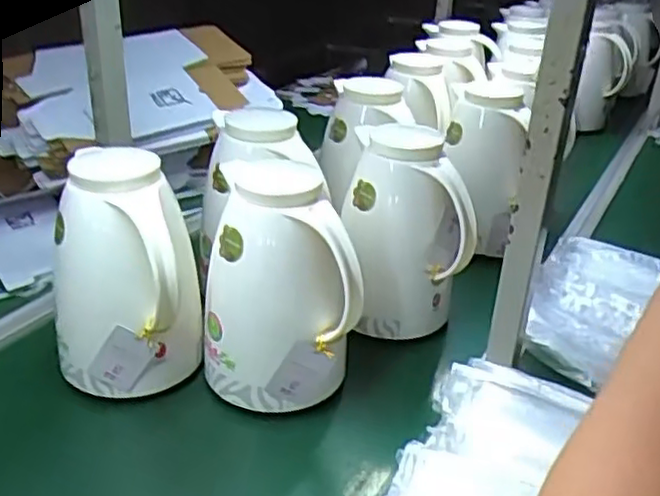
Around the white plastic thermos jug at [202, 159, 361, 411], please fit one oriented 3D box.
[{"bbox_3d":[-0.059,0.050,0.747,0.155,0.251,0.148,-5,29,-13],"label":"white plastic thermos jug"}]

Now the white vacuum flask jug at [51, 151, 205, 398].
[{"bbox_3d":[-0.221,0.042,0.741,0.152,0.262,0.123,-7,29,-18],"label":"white vacuum flask jug"}]

